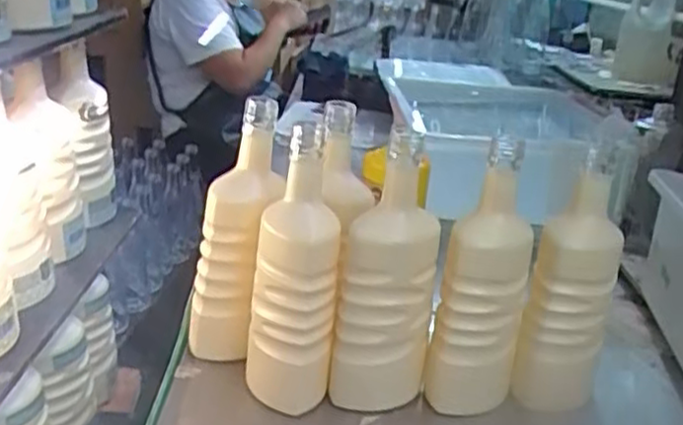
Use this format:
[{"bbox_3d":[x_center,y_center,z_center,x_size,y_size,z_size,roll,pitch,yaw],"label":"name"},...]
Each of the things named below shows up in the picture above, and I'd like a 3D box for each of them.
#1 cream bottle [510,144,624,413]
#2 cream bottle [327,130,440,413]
[{"bbox_3d":[0.216,0.075,0.686,0.072,0.245,0.062,14,22,22],"label":"cream bottle"},{"bbox_3d":[0.040,0.062,0.673,0.087,0.257,0.071,5,20,-1],"label":"cream bottle"}]

